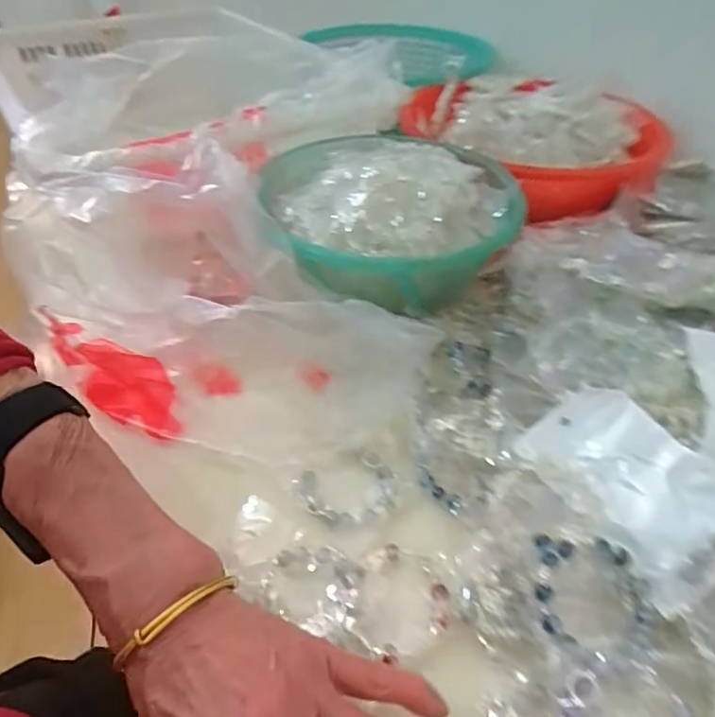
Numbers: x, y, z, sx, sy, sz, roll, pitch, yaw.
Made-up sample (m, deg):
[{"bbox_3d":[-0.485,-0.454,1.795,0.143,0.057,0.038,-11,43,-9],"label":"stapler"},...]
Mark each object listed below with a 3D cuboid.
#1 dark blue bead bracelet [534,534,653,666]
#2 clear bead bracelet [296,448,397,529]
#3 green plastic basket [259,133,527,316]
[{"bbox_3d":[0.124,0.126,0.276,0.057,0.010,0.059,5,68,0],"label":"dark blue bead bracelet"},{"bbox_3d":[-0.005,0.085,0.346,0.059,0.009,0.048,-18,47,-22],"label":"clear bead bracelet"},{"bbox_3d":[0.026,-0.136,0.462,0.213,0.076,0.223,1,43,-2],"label":"green plastic basket"}]

